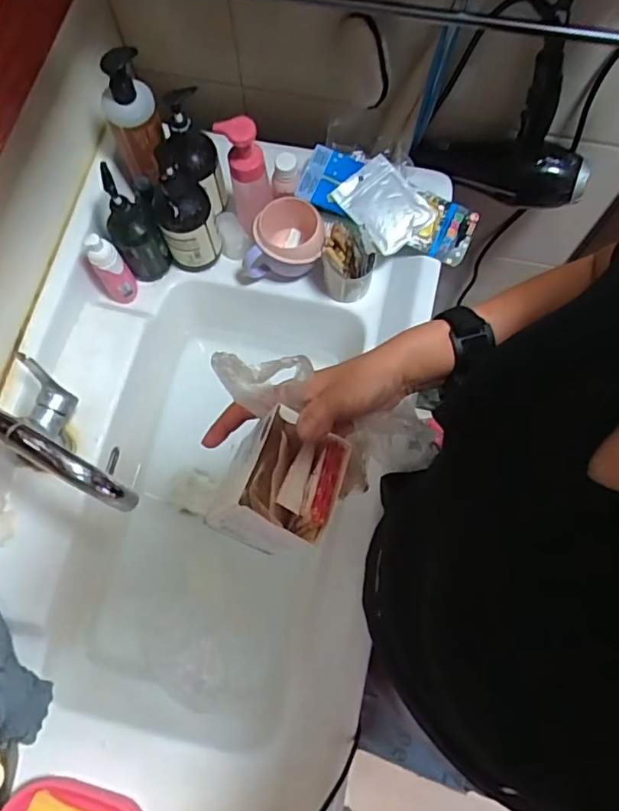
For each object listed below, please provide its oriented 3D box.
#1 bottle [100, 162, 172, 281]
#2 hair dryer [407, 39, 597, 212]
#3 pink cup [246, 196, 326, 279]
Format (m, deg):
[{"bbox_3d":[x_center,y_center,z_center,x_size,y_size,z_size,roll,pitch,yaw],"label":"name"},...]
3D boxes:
[{"bbox_3d":[-0.227,-0.227,0.731,0.063,0.176,0.064,0,73,1],"label":"bottle"},{"bbox_3d":[0.264,-0.357,0.733,0.233,0.175,0.073,17,74,7],"label":"hair dryer"},{"bbox_3d":[-0.029,-0.225,0.770,0.098,0.089,0.090,0,73,1],"label":"pink cup"}]

